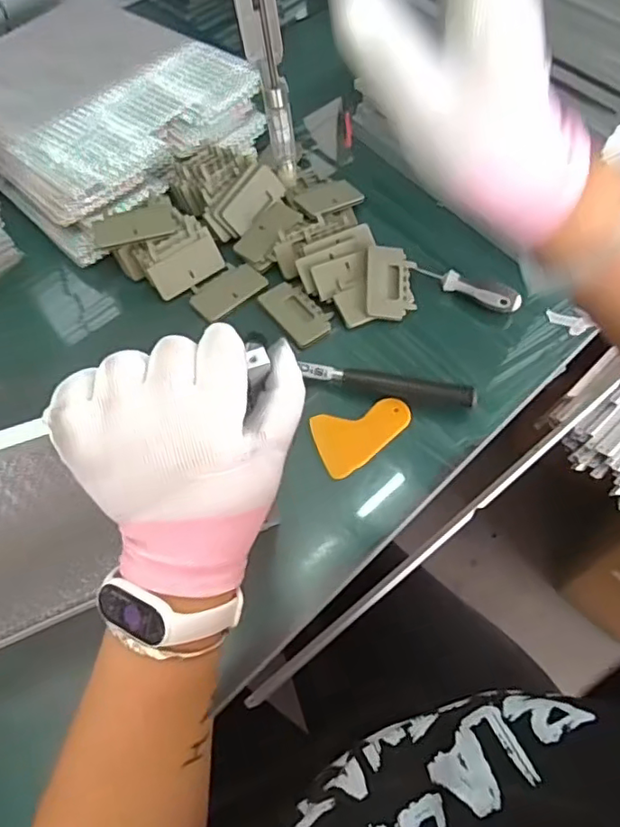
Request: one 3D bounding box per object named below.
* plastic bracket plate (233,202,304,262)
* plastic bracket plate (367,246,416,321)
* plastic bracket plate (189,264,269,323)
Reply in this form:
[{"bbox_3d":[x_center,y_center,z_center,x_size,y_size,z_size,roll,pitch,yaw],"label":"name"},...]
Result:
[{"bbox_3d":[-0.051,-0.216,0.701,0.046,0.009,0.084,39,78,22],"label":"plastic bracket plate"},{"bbox_3d":[0.092,-0.146,0.665,0.055,0.008,0.084,8,75,-12],"label":"plastic bracket plate"},{"bbox_3d":[-0.092,-0.140,0.675,0.085,0.005,0.048,-39,67,-20],"label":"plastic bracket plate"}]

